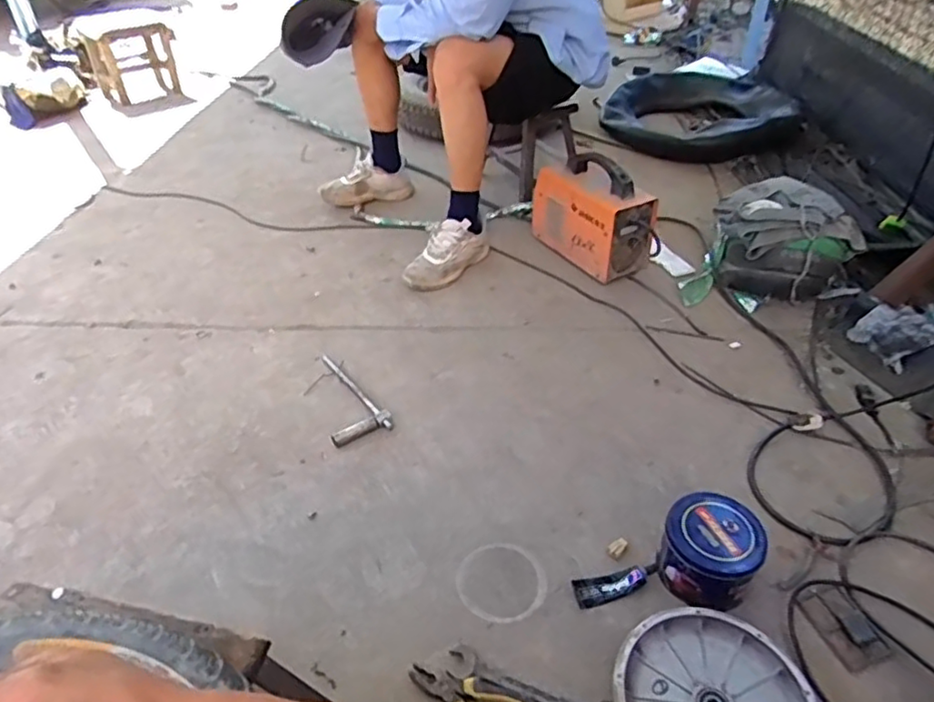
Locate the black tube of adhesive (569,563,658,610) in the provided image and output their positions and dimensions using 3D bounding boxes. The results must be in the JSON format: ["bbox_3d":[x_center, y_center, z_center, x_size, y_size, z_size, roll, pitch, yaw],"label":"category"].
[{"bbox_3d":[0.205,0.320,0.864,0.117,0.023,0.037,-18,46,-3],"label":"black tube of adhesive"}]

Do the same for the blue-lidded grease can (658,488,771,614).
[{"bbox_3d":[0.323,0.272,0.851,0.120,0.107,0.130,0,40,0],"label":"blue-lidded grease can"}]

